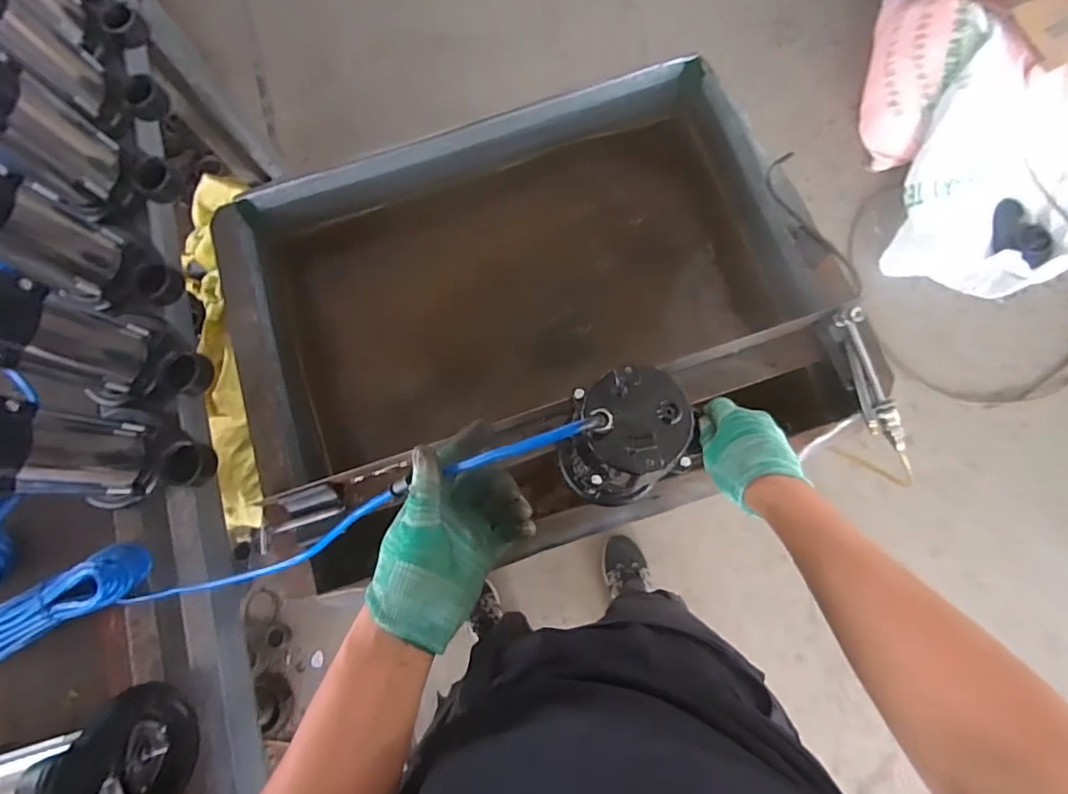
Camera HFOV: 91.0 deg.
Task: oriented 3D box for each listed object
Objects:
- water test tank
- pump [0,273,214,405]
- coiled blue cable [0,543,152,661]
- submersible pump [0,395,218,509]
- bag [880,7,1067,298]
[{"bbox_3d":[-0.002,-0.114,0.760,0.740,0.280,0.581,-17,77,0],"label":"water test tank"},{"bbox_3d":[-0.482,-0.063,0.556,0.139,0.224,0.107,8,78,5],"label":"pump"},{"bbox_3d":[-0.617,0.278,0.593,0.355,0.051,0.062,-29,78,-3],"label":"coiled blue cable"},{"bbox_3d":[-0.492,0.052,0.533,0.183,0.226,0.105,-12,77,1],"label":"submersible pump"},{"bbox_3d":[1.265,-0.576,1.377,0.482,0.264,0.529,15,79,7],"label":"bag"}]

